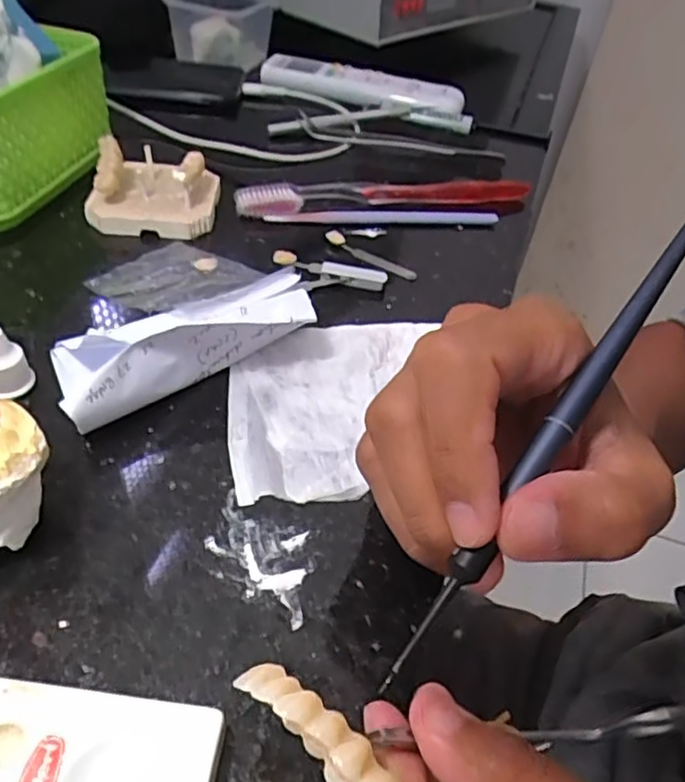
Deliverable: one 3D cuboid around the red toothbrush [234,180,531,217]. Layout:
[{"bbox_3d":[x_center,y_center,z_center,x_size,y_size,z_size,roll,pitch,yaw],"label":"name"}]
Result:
[{"bbox_3d":[0.029,-0.121,0.395,0.189,0.015,0.019,-8,45,-16],"label":"red toothbrush"}]

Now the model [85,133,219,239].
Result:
[{"bbox_3d":[-0.102,-0.115,0.352,0.063,0.033,0.061,7,43,-1],"label":"model"}]

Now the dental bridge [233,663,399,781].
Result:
[{"bbox_3d":[-0.005,0.077,0.143,0.043,0.007,0.013,37,50,25],"label":"dental bridge"}]

